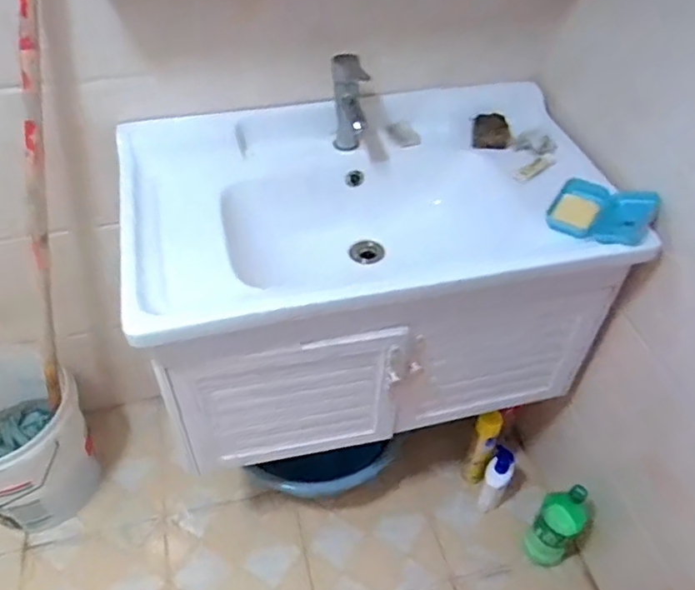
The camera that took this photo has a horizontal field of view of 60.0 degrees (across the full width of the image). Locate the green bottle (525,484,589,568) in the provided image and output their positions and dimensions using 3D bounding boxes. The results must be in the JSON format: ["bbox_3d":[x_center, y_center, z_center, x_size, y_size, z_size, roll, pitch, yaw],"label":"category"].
[{"bbox_3d":[0.444,0.485,1.272,0.088,0.314,0.094,2,46,-2],"label":"green bottle"}]

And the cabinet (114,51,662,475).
[{"bbox_3d":[0.038,-0.061,1.128,0.799,0.453,0.490,-9,47,-12],"label":"cabinet"}]

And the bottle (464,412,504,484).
[{"bbox_3d":[0.310,0.357,1.393,0.062,0.203,0.074,20,48,16],"label":"bottle"}]

